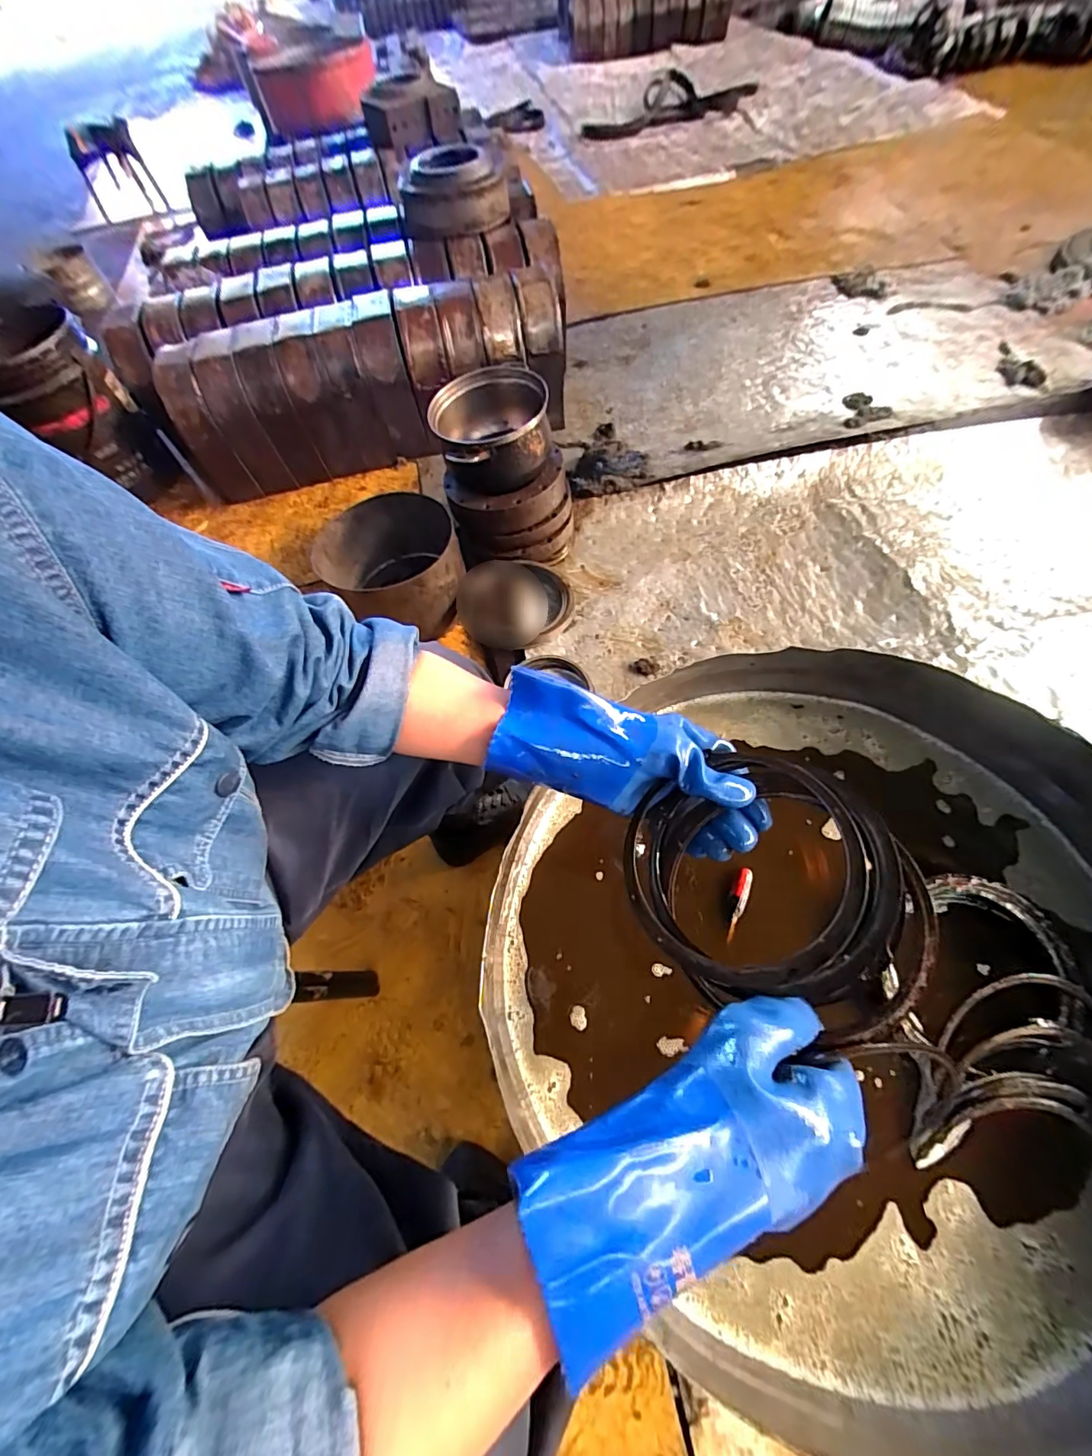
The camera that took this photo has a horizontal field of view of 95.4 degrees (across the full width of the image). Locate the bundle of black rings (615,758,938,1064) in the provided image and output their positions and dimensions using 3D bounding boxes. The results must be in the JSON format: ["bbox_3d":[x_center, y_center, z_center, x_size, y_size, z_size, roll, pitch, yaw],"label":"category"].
[{"bbox_3d":[0.153,0.112,0.341,0.163,0.034,0.183,-39,57,9],"label":"bundle of black rings"}]

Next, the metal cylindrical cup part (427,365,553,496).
[{"bbox_3d":[-0.097,-0.551,0.932,0.205,0.123,0.218,-2,62,4],"label":"metal cylindrical cup part"}]

